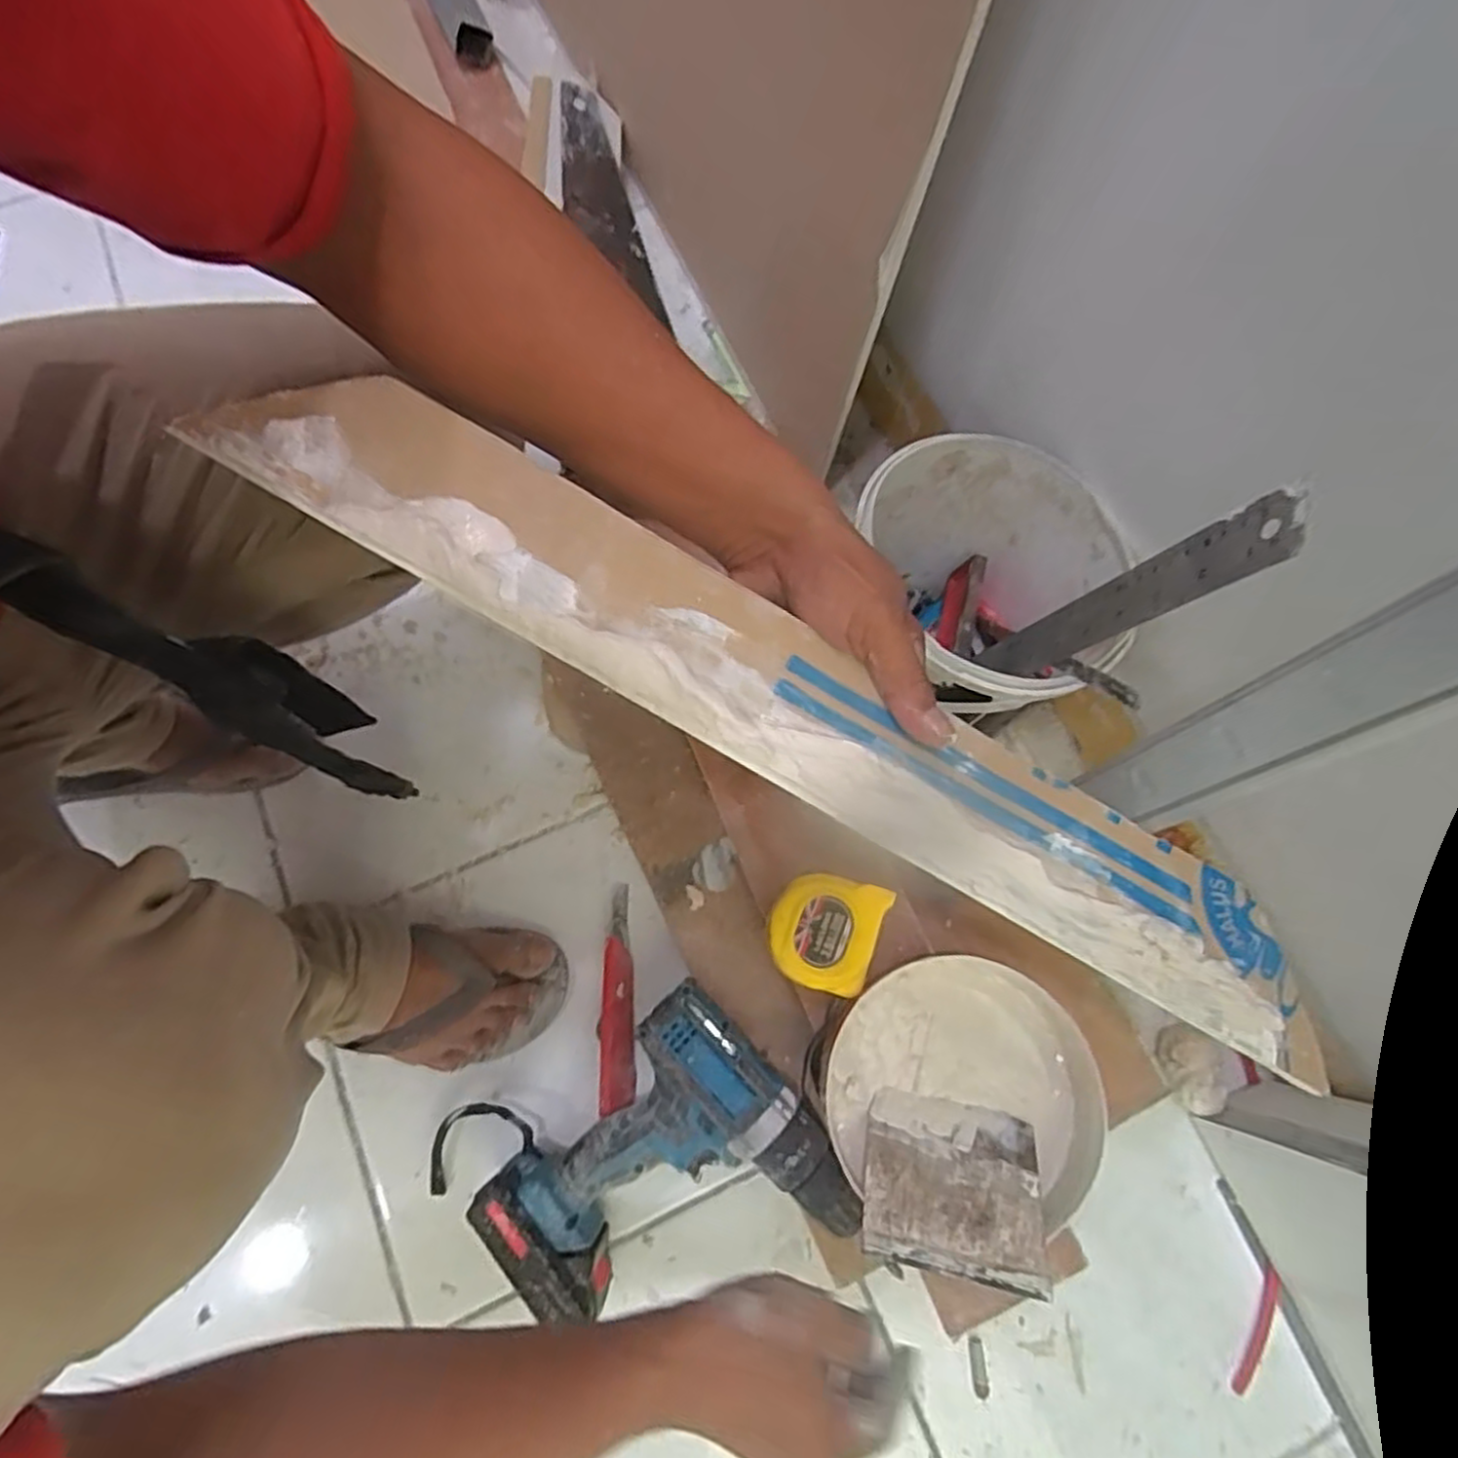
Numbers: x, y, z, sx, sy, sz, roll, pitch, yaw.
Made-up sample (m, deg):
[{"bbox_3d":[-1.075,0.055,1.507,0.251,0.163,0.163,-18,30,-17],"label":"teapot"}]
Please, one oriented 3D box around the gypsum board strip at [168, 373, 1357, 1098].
[{"bbox_3d":[0.035,-0.009,0.336,0.536,0.011,0.070,30,74,-4],"label":"gypsum board strip"}]

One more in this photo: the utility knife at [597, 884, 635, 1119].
[{"bbox_3d":[-0.087,0.205,0.579,0.026,0.027,0.161,-3,72,-1],"label":"utility knife"}]

